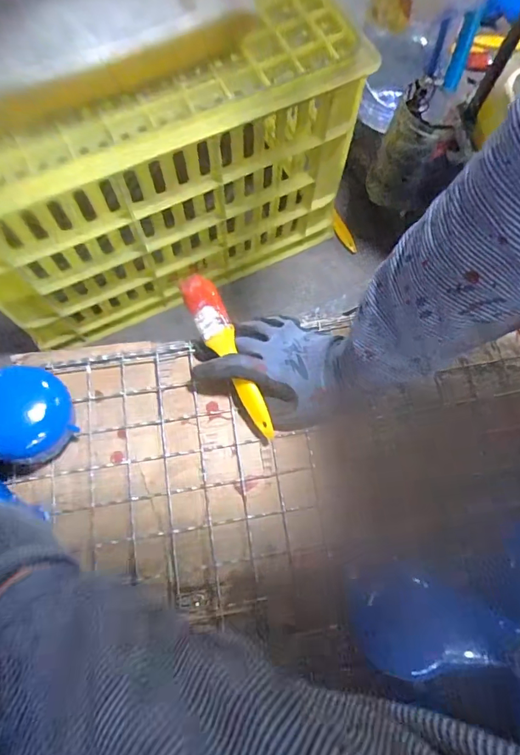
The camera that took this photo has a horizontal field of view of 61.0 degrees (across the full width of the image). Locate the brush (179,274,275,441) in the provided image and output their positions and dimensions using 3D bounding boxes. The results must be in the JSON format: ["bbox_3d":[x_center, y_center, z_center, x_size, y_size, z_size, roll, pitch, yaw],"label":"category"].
[{"bbox_3d":[-0.025,-0.025,0.430,0.040,0.015,0.171,-35,83,30],"label":"brush"}]

